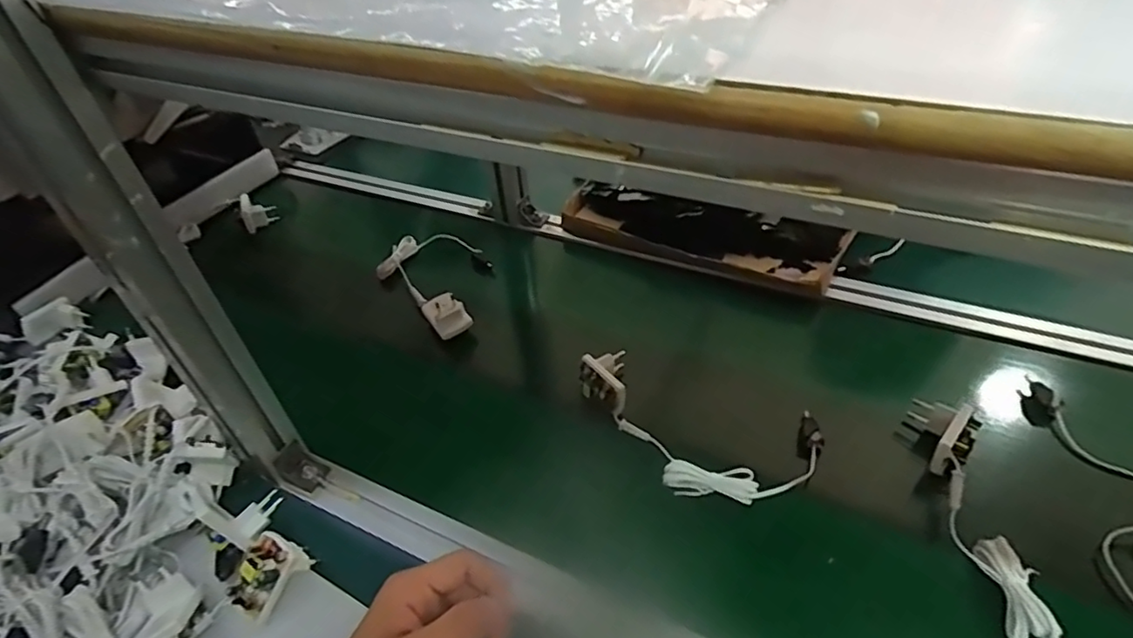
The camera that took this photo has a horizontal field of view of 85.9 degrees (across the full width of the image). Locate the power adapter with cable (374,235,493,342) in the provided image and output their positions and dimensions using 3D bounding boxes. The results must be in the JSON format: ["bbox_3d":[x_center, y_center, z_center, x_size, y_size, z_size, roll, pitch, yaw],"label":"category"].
[{"bbox_3d":[-0.155,-0.061,0.752,0.114,0.046,0.200,-31,48,-25],"label":"power adapter with cable"}]

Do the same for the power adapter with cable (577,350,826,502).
[{"bbox_3d":[0.108,0.098,0.554,0.224,0.040,0.115,18,48,24],"label":"power adapter with cable"}]

